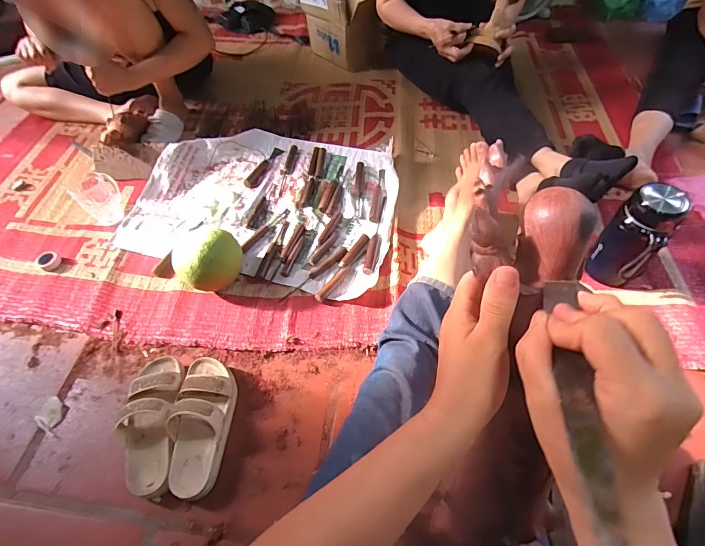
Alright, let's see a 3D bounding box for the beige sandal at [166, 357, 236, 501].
[{"bbox_3d":[-0.265,0.254,0.676,0.097,0.067,0.232,-3,56,3],"label":"beige sandal"}]

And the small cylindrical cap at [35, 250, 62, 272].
[{"bbox_3d":[-0.727,-0.029,0.935,0.053,0.025,0.046,27,62,21],"label":"small cylindrical cap"}]

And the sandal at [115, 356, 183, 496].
[{"bbox_3d":[-0.350,0.254,0.678,0.090,0.071,0.235,-9,56,-1],"label":"sandal"}]

